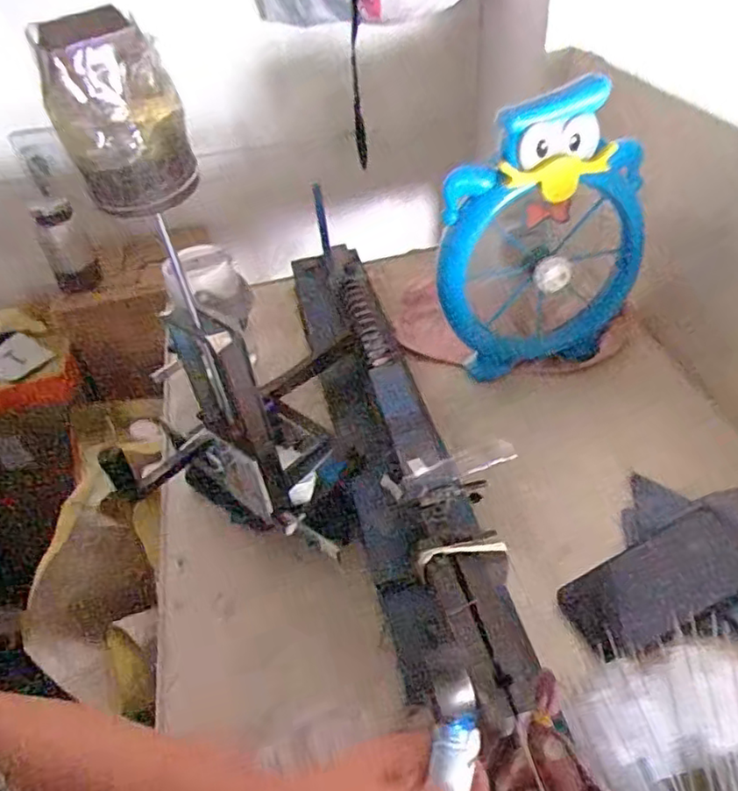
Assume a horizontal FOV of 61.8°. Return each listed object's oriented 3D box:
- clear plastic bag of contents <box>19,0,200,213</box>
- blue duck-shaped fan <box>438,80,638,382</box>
[{"bbox_3d":[-0.126,-0.141,0.313,0.060,0.087,0.059,-19,44,-13],"label":"clear plastic bag of contents"},{"bbox_3d":[0.188,-0.155,0.663,0.223,0.296,0.054,-7,43,0],"label":"blue duck-shaped fan"}]

